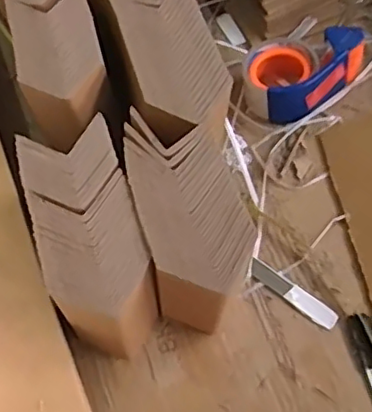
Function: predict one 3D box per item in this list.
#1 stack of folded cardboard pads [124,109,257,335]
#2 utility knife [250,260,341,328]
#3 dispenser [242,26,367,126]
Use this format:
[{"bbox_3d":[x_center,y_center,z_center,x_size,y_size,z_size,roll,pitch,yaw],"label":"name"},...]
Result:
[{"bbox_3d":[0.002,0.025,0.582,0.083,0.167,0.161,-18,61,-3],"label":"stack of folded cardboard pads"},{"bbox_3d":[0.109,0.090,0.625,0.103,0.004,0.019,35,82,25],"label":"utility knife"},{"bbox_3d":[0.135,-0.164,0.721,0.134,0.073,0.104,-42,65,-15],"label":"dispenser"}]

